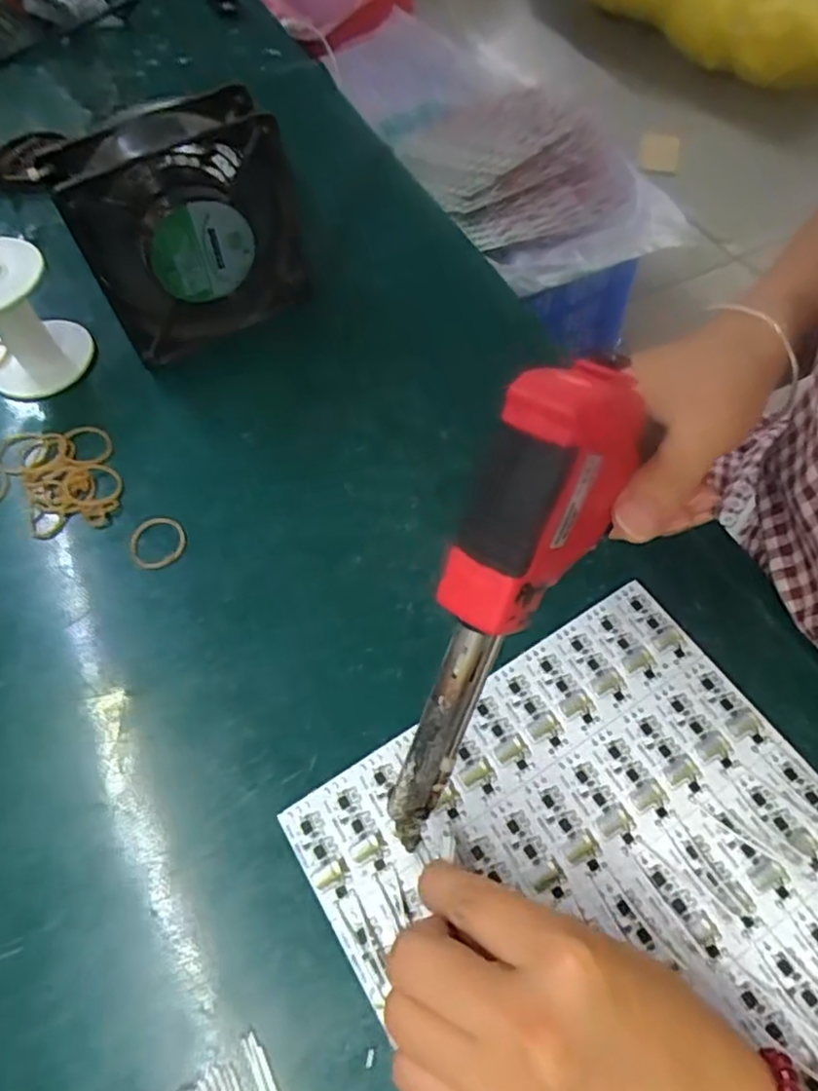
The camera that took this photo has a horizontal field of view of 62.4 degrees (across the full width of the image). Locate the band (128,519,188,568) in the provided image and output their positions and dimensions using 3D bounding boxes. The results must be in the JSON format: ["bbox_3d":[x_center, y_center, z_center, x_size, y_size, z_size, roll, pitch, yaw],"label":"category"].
[{"bbox_3d":[-0.134,-0.002,0.361,0.030,0.004,0.031,-14,59,-4],"label":"band"}]

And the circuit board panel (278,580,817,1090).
[{"bbox_3d":[0.090,0.148,0.257,0.196,0.007,0.228,-30,62,-14],"label":"circuit board panel"}]

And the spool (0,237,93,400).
[{"bbox_3d":[-0.235,-0.134,0.403,0.066,0.074,0.059,-36,64,-16],"label":"spool"}]

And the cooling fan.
[{"bbox_3d":[-0.122,-0.174,0.391,0.119,0.133,0.046,-25,61,-11],"label":"cooling fan"}]

